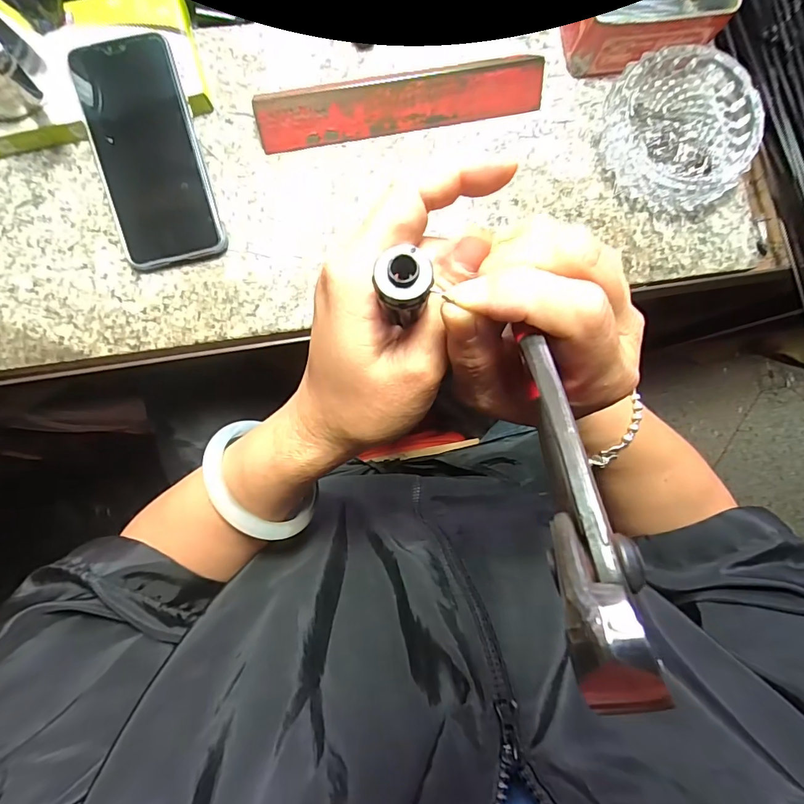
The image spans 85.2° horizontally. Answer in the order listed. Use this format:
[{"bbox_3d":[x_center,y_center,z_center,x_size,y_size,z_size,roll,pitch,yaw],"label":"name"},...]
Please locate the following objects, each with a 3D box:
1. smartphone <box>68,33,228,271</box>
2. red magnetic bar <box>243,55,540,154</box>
[{"bbox_3d":[-0.188,-0.183,0.326,0.074,0.013,0.155,-13,96,1],"label":"smartphone"},{"bbox_3d":[0.001,-0.236,0.346,0.225,0.028,0.029,-12,87,-5],"label":"red magnetic bar"}]

